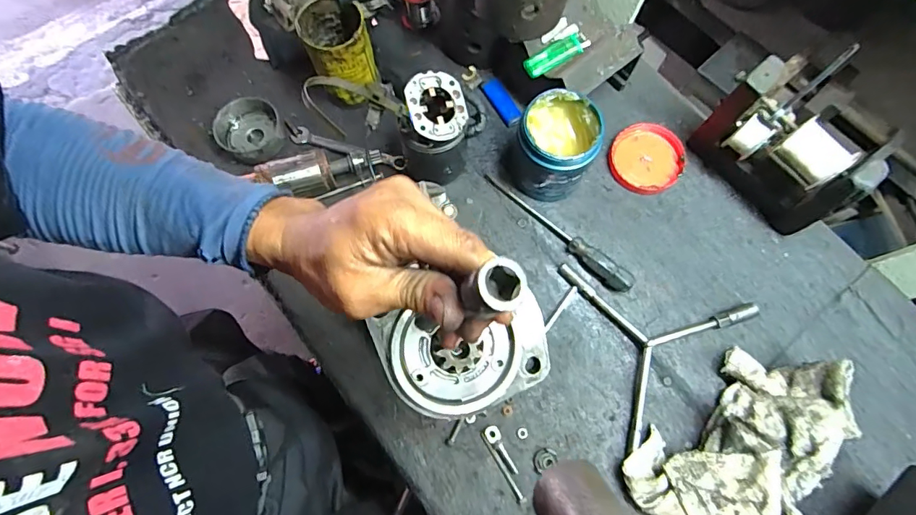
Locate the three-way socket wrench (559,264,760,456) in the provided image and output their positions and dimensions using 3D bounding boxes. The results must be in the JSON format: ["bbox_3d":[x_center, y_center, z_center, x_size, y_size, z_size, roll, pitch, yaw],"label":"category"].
[{"bbox_3d":[0.243,0.080,0.525,0.192,0.017,0.207,-16,75,-7],"label":"three-way socket wrench"}]

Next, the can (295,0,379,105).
[{"bbox_3d":[-0.143,-0.246,0.569,0.069,0.111,0.070,1,74,-2],"label":"can"}]

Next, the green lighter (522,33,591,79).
[{"bbox_3d":[0.113,-0.235,0.542,0.080,0.011,0.025,-33,77,-11],"label":"green lighter"}]

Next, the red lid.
[{"bbox_3d":[0.237,-0.124,0.586,0.087,0.022,0.091,1,74,-2],"label":"red lid"}]

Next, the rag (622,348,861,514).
[{"bbox_3d":[0.288,0.183,0.463,0.135,0.077,0.227,42,77,10],"label":"rag"}]

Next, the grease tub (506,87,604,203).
[{"bbox_3d":[0.106,-0.124,0.539,0.089,0.106,0.085,1,74,-2],"label":"grease tub"}]

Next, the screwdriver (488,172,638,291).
[{"bbox_3d":[0.115,-0.031,0.553,0.213,0.025,0.026,39,76,9],"label":"screwdriver"}]

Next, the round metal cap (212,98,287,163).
[{"bbox_3d":[-0.256,-0.160,0.584,0.075,0.035,0.073,1,74,-2],"label":"round metal cap"}]

